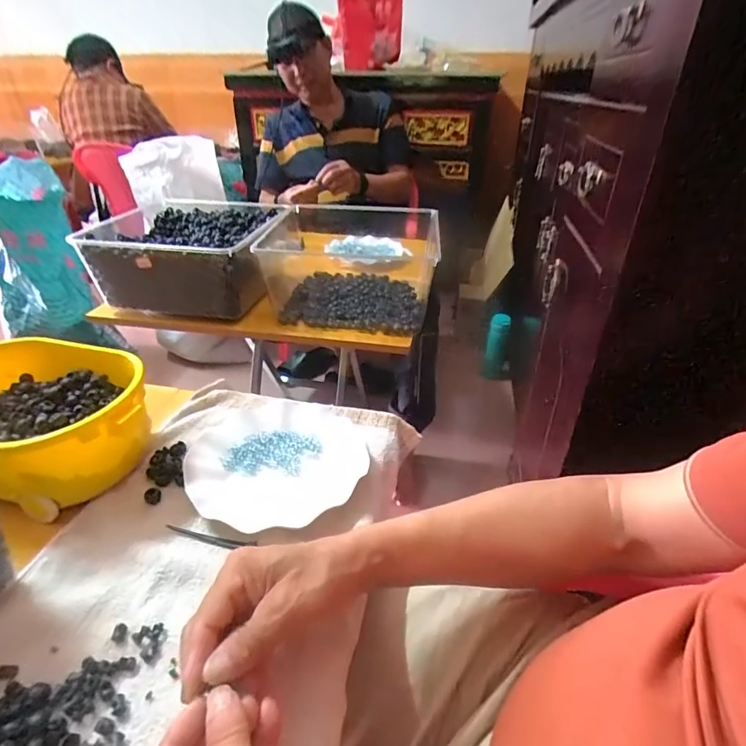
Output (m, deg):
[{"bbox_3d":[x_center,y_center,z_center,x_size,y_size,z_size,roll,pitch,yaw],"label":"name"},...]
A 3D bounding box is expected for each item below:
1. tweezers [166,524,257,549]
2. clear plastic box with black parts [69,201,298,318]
[{"bbox_3d":[-0.151,0.153,0.426,0.091,0.011,0.007,7,33,11],"label":"tweezers"},{"bbox_3d":[-0.332,-0.227,0.892,0.307,0.134,0.314,7,33,9],"label":"clear plastic box with black parts"}]

